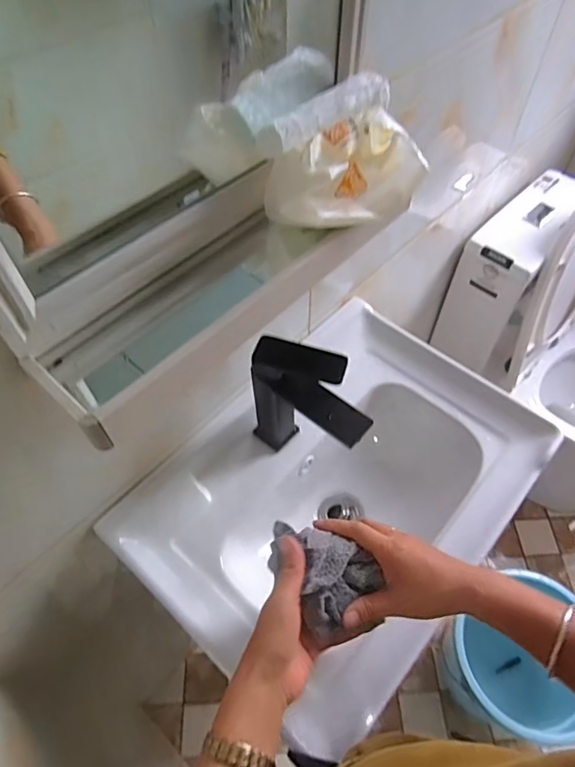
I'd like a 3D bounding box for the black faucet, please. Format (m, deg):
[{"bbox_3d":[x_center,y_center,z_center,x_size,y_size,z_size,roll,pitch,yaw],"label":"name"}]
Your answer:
[{"bbox_3d":[0.030,0.041,0.602,0.151,0.188,0.072,36,62,23],"label":"black faucet"}]

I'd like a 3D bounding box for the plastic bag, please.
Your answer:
[{"bbox_3d":[0.042,-0.192,0.431,0.145,0.078,0.092,-30,60,-19],"label":"plastic bag"}]

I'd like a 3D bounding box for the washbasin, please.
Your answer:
[{"bbox_3d":[0.071,0.159,0.676,0.355,0.160,0.487,35,62,23],"label":"washbasin"}]

